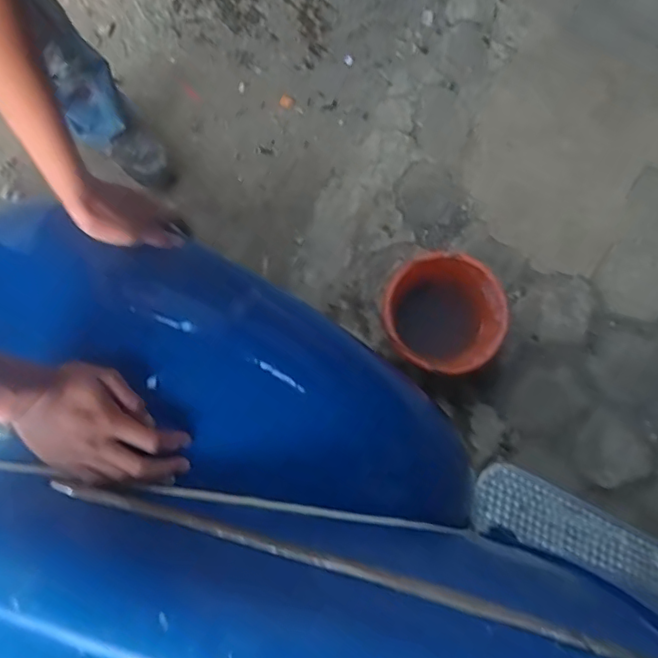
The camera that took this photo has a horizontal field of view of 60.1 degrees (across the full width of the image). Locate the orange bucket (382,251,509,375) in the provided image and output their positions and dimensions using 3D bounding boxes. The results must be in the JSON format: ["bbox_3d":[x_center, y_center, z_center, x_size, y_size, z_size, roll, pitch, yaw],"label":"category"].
[{"bbox_3d":[0.231,-0.023,1.184,0.233,0.167,0.230,1,83,-4],"label":"orange bucket"}]

